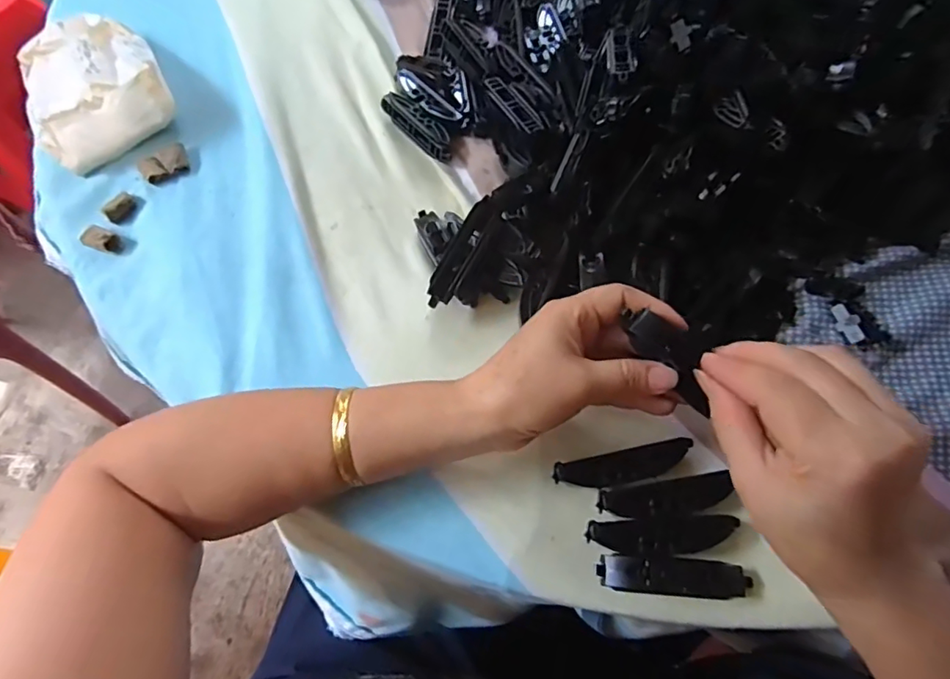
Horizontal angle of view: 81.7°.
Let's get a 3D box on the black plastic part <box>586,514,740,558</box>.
[{"bbox_3d":[0.102,0.108,0.301,0.078,0.012,0.020,-3,66,1],"label":"black plastic part"}]

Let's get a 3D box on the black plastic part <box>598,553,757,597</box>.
[{"bbox_3d":[0.107,0.126,0.292,0.080,0.015,0.018,2,66,4],"label":"black plastic part"}]

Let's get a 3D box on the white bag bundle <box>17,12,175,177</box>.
[{"bbox_3d":[-0.318,-0.213,0.447,0.109,0.039,0.146,-33,69,-11],"label":"white bag bundle"}]

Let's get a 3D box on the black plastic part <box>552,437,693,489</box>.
[{"bbox_3d":[0.086,0.074,0.318,0.079,0.014,0.018,-10,66,-2],"label":"black plastic part"}]

